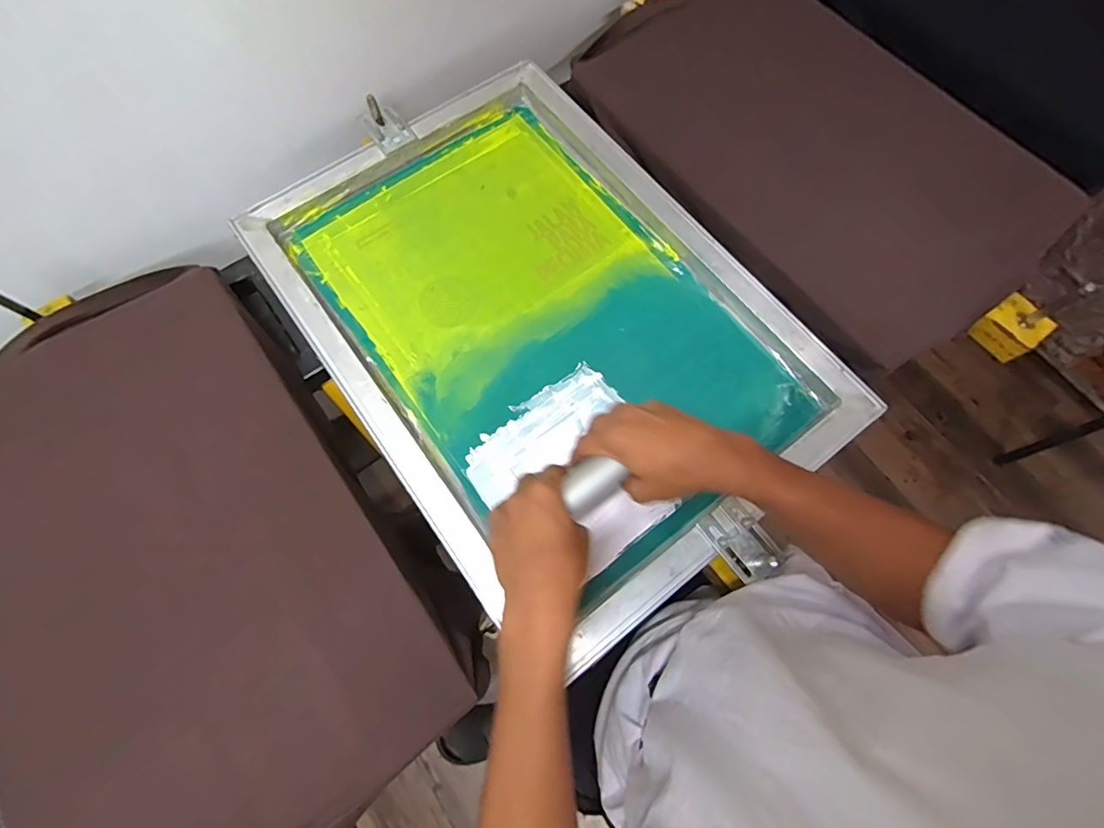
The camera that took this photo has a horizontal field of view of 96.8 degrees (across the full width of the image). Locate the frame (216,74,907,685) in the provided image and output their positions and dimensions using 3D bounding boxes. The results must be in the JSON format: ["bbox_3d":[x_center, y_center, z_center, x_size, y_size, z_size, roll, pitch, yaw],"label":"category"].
[{"bbox_3d":[-0.014,-0.119,0.588,0.467,0.034,0.650,-35,75,-11],"label":"frame"}]

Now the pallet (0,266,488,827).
[{"bbox_3d":[-0.395,0.122,0.511,0.366,0.049,0.640,-35,75,-21],"label":"pallet"}]

